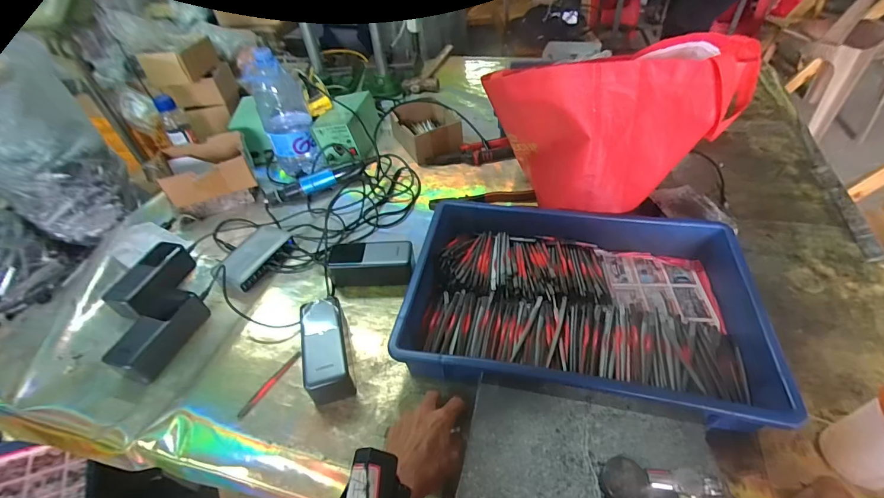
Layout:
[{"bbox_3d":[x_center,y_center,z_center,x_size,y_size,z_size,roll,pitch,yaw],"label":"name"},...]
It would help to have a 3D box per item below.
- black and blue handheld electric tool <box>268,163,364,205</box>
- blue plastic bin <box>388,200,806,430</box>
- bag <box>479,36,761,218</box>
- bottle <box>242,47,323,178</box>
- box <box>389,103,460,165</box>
[{"bbox_3d":[-0.254,-0.134,0.784,0.203,0.036,0.043,-14,46,-7],"label":"black and blue handheld electric tool"},{"bbox_3d":[0.174,0.064,0.531,0.418,0.079,0.295,4,46,11],"label":"blue plastic bin"},{"bbox_3d":[0.268,-0.213,0.618,0.305,0.193,0.230,-26,48,-18],"label":"bag"},{"bbox_3d":[-0.318,-0.269,0.790,0.092,0.234,0.071,-19,46,-11],"label":"bottle"},{"bbox_3d":[-0.033,-0.263,0.865,0.125,0.063,0.167,-19,46,-11],"label":"box"}]

